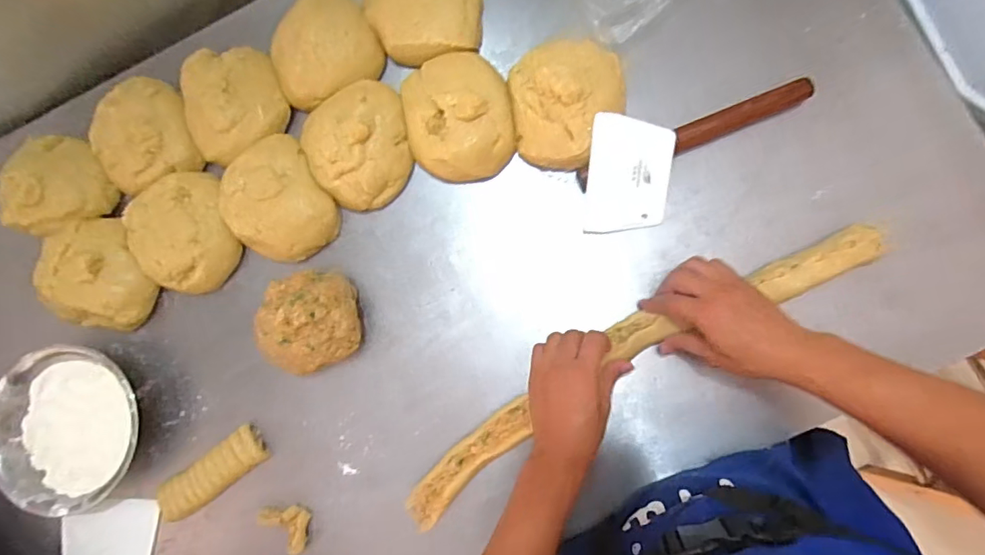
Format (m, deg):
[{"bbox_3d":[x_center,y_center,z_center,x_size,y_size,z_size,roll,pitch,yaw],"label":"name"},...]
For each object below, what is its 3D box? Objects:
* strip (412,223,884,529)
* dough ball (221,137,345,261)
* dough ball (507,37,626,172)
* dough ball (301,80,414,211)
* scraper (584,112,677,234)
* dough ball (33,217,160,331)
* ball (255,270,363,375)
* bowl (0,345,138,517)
[{"bbox_3d":[0.160,0.096,0.559,0.591,0.039,0.093,-28,85,3],"label":"strip"},{"bbox_3d":[-0.262,-0.091,0.619,0.122,0.054,0.146,-33,83,2],"label":"dough ball"},{"bbox_3d":[0.091,-0.202,0.589,0.137,0.056,0.146,-8,84,5],"label":"dough ball"},{"bbox_3d":[-0.159,-0.159,0.613,0.124,0.057,0.140,-27,83,3],"label":"dough ball"},{"bbox_3d":[0.158,-0.116,0.585,0.092,0.008,0.131,5,108,6],"label":"scraper"},{"bbox_3d":[-0.488,-0.001,0.622,0.129,0.054,0.123,0,85,5],"label":"dough ball"},{"bbox_3d":[-0.211,0.051,0.589,0.109,0.084,0.107,0,85,5],"label":"ball"},{"bbox_3d":[-0.513,0.181,0.614,0.174,0.047,0.192,1,85,5],"label":"bowl"}]

